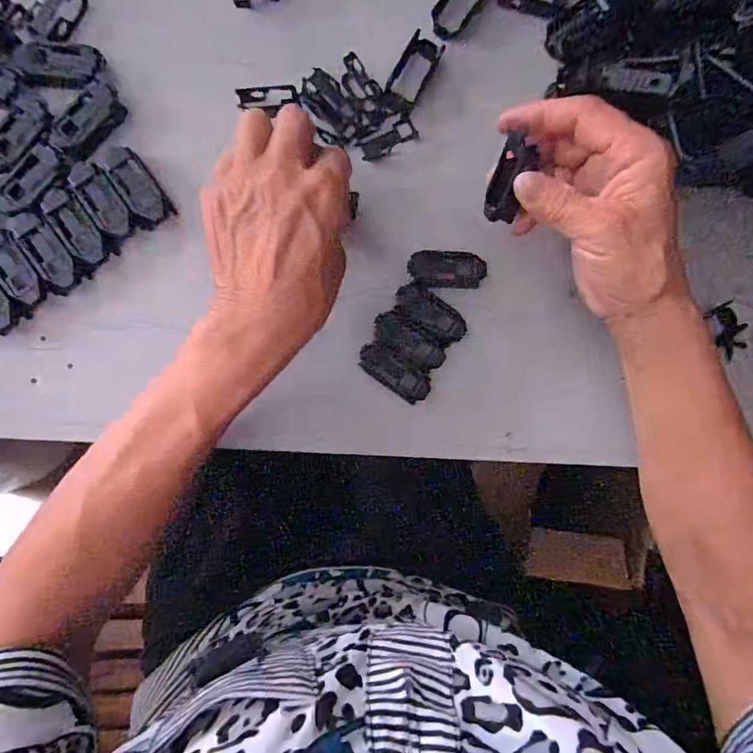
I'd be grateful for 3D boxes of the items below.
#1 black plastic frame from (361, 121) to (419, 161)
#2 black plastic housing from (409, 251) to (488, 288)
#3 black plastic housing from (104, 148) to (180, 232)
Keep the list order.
[{"bbox_3d":[0.009,-0.155,0.310,0.039,0.004,0.013,-27,92,-3],"label":"black plastic frame"},{"bbox_3d":[0.046,-0.070,0.311,0.049,0.015,0.023,1,90,-4],"label":"black plastic housing"},{"bbox_3d":[-0.148,-0.117,0.290,0.023,0.009,0.048,-31,92,-3],"label":"black plastic housing"}]

